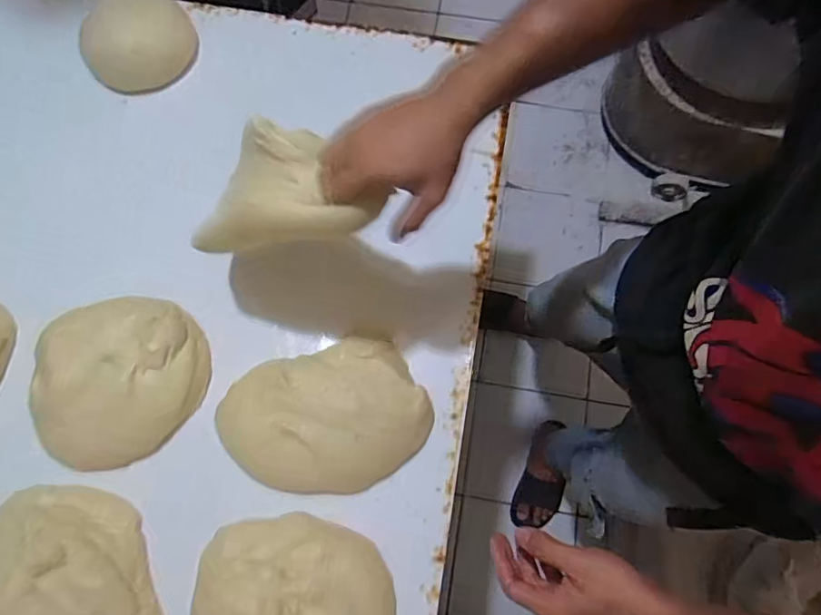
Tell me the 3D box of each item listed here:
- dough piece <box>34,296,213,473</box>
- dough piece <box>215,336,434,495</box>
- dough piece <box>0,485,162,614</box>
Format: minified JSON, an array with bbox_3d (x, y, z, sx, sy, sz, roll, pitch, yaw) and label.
[{"bbox_3d":[-0.360,0.087,0.666,0.199,0.055,0.211,-5,75,-1],"label":"dough piece"},{"bbox_3d":[-0.102,0.134,0.650,0.254,0.043,0.179,-16,75,-4],"label":"dough piece"},{"bbox_3d":[-0.407,0.321,0.612,0.190,0.063,0.229,-18,75,-5],"label":"dough piece"}]

